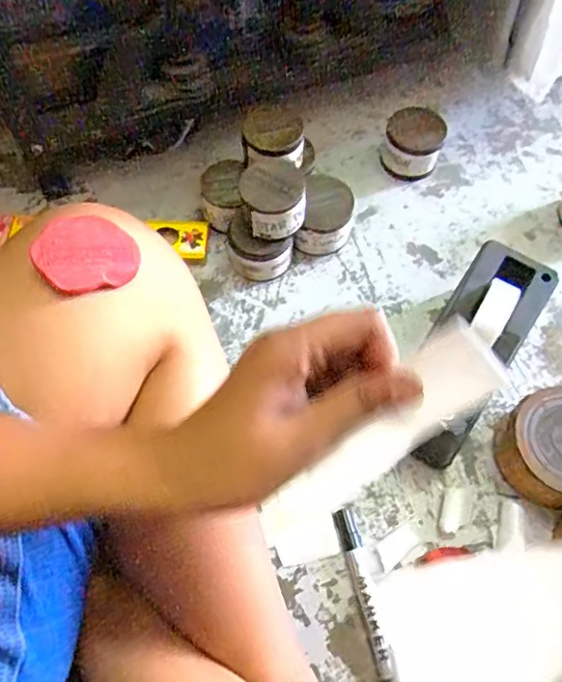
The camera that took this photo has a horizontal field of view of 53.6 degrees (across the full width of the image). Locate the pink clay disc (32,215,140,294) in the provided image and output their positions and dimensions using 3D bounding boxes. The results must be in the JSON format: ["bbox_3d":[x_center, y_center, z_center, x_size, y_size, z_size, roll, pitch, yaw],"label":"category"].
[{"bbox_3d":[-0.117,-0.053,0.336,0.059,0.007,0.045,-13,86,-23],"label":"pink clay disc"}]

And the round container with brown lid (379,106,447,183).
[{"bbox_3d":[0.156,-0.233,0.667,0.066,0.060,0.067,1,64,-1],"label":"round container with brown lid"}]

